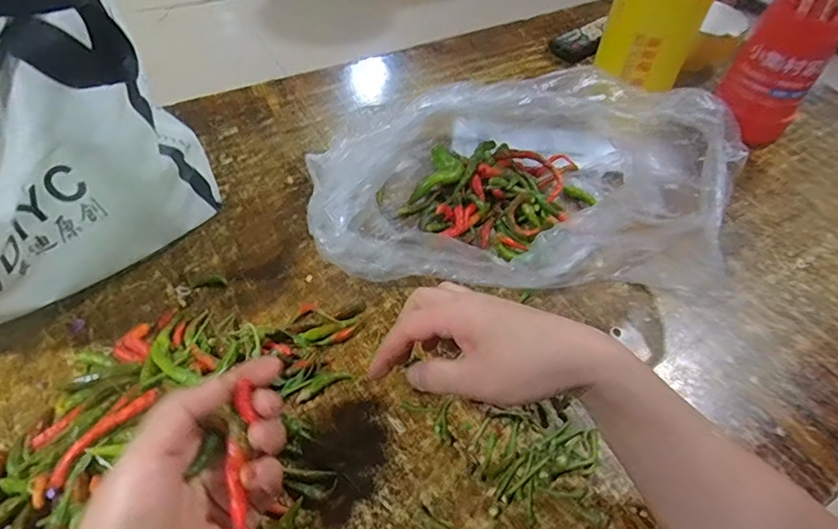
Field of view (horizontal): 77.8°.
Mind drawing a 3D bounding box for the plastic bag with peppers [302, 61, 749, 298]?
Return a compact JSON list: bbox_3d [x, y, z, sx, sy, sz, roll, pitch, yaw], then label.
[{"bbox_3d":[0.095,-0.113,0.495,0.355,0.183,0.238,6,50,0],"label":"plastic bag with peppers"}]

